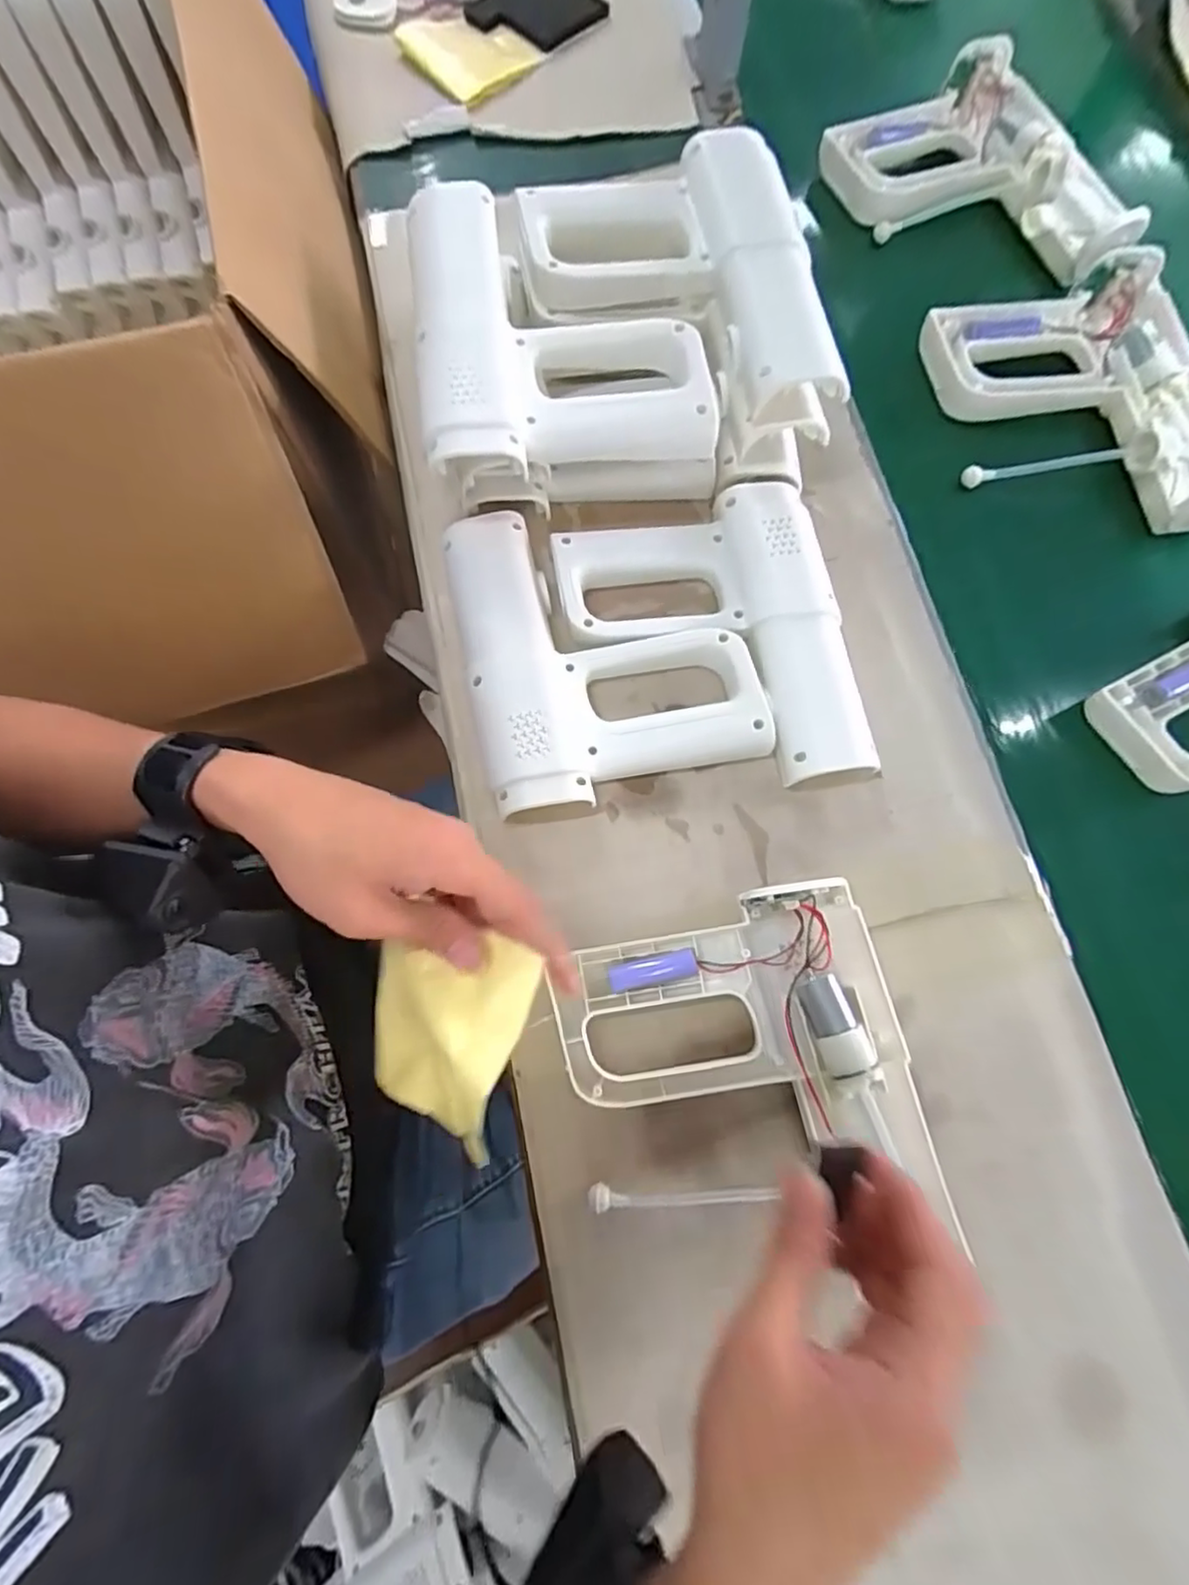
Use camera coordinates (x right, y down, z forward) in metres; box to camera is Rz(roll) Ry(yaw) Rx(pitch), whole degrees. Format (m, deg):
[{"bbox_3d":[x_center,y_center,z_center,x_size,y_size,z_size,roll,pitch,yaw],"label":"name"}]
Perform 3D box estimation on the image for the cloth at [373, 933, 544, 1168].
[{"bbox_3d":[-0.069,0.114,0.307,0.032,0.089,0.079,-2,93,-45],"label":"cloth"}]

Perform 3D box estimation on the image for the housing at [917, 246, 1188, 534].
[{"bbox_3d":[0.357,-0.288,0.477,0.184,0.047,0.216,-8,76,-2],"label":"housing"}]

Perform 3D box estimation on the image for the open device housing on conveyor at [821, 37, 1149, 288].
[{"bbox_3d":[0.317,-0.497,0.515,0.172,0.040,0.210,-26,77,-7],"label":"open device housing on conveyor"}]

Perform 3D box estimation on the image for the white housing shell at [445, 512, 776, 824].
[{"bbox_3d":[0.002,-0.097,0.423,0.176,0.029,0.200,-15,76,-4],"label":"white housing shell"}]

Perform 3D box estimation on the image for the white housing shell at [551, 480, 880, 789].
[{"bbox_3d":[0.073,-0.099,0.418,0.174,0.031,0.200,-8,76,-3],"label":"white housing shell"}]

